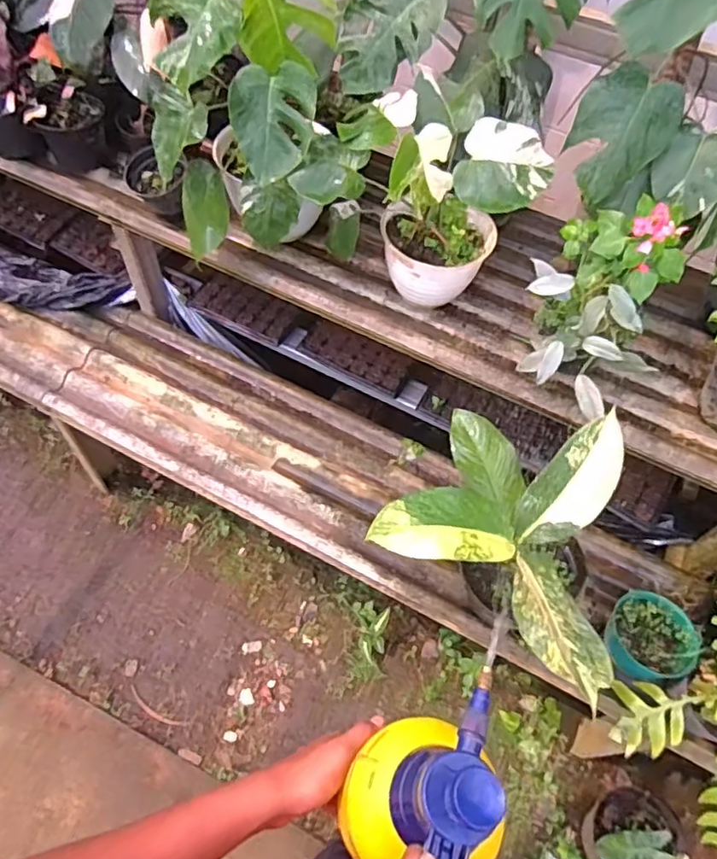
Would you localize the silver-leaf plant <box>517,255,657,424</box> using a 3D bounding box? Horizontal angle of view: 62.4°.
[{"bbox_3d":[0.354,-0.140,0.964,0.209,0.195,0.160,21,59,9],"label":"silver-leaf plant"}]

